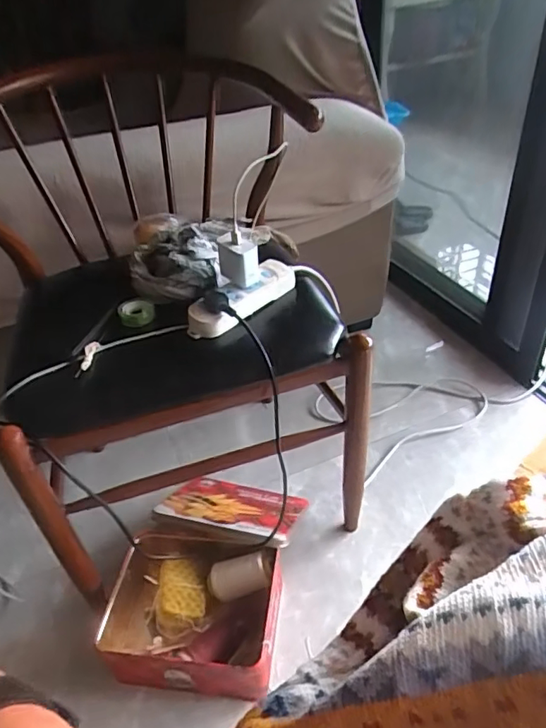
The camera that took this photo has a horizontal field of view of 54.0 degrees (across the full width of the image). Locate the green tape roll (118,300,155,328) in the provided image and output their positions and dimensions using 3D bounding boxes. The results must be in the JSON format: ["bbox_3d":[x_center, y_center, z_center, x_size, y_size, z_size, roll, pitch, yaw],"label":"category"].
[{"bbox_3d":[-0.186,-0.070,0.734,0.047,0.022,0.040,-13,40,-10],"label":"green tape roll"}]

